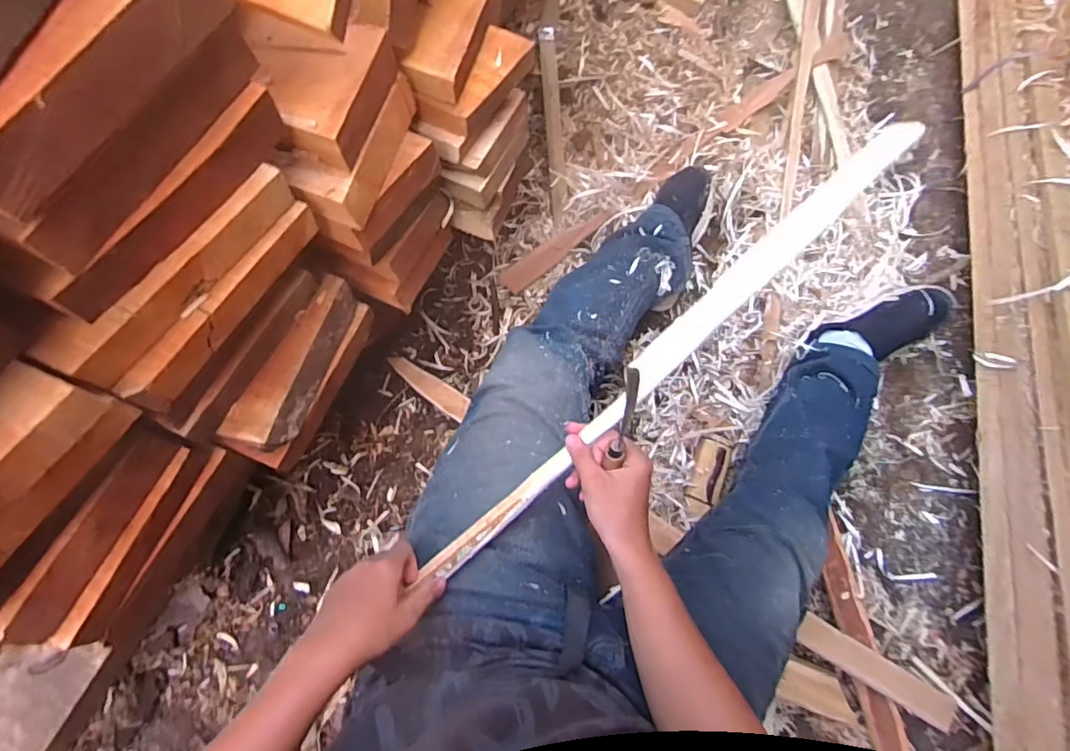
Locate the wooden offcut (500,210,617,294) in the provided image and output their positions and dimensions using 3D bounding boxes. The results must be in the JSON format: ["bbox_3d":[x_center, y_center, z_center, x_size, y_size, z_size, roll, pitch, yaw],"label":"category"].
[{"bbox_3d":[0.044,-0.222,0.947,0.235,0.006,0.041,-36,100,-12],"label":"wooden offcut"}]

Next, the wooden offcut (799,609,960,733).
[{"bbox_3d":[0.488,0.424,0.778,0.220,0.027,0.046,31,77,7],"label":"wooden offcut"}]

